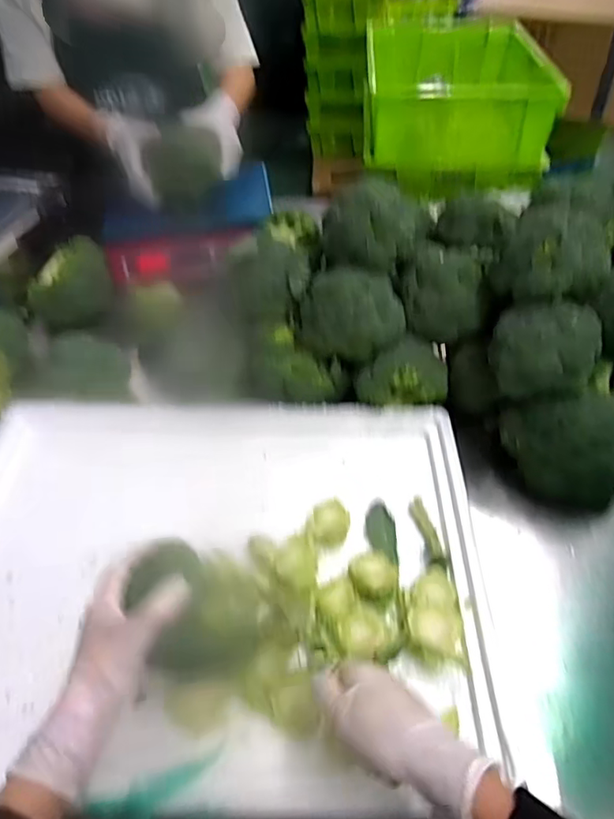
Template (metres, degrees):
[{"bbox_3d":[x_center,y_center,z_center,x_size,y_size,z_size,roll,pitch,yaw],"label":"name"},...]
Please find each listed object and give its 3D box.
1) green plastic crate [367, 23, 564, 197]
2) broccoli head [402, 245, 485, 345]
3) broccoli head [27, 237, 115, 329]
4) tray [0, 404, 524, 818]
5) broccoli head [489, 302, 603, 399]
[{"bbox_3d":[0.355,-0.776,1.391,0.402,0.204,0.561,2,46,5],"label":"green plastic crate"},{"bbox_3d":[0.174,-0.155,0.716,0.111,0.085,0.099,5,46,7],"label":"broccoli head"},{"bbox_3d":[-0.388,-0.209,0.908,0.116,0.084,0.123,-9,46,-6],"label":"broccoli head"},{"bbox_3d":[-0.103,0.153,0.579,0.552,0.065,0.438,1,45,4],"label":"tray"},{"bbox_3d":[0.265,-0.066,0.624,0.112,0.083,0.075,16,48,18],"label":"broccoli head"}]

